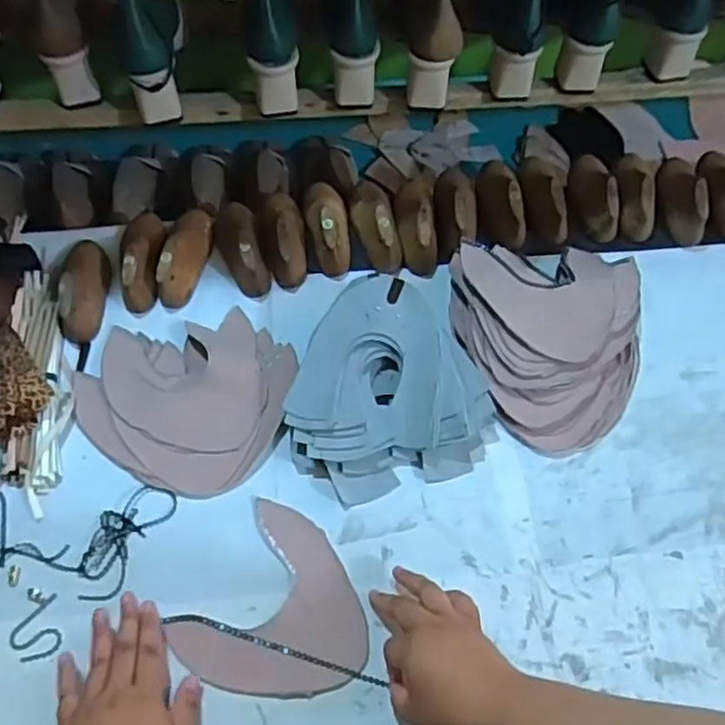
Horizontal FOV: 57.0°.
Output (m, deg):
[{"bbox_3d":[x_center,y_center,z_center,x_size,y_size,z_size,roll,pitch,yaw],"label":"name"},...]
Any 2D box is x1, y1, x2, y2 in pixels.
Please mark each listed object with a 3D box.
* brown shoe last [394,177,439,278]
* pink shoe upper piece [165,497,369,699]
[{"bbox_3d":[0.068,-0.179,0.817,0.053,0.055,0.137,-1,61,-1],"label":"brown shoe last"},{"bbox_3d":[-0.070,0.230,0.613,0.156,0.006,0.160,29,65,13],"label":"pink shoe upper piece"}]

